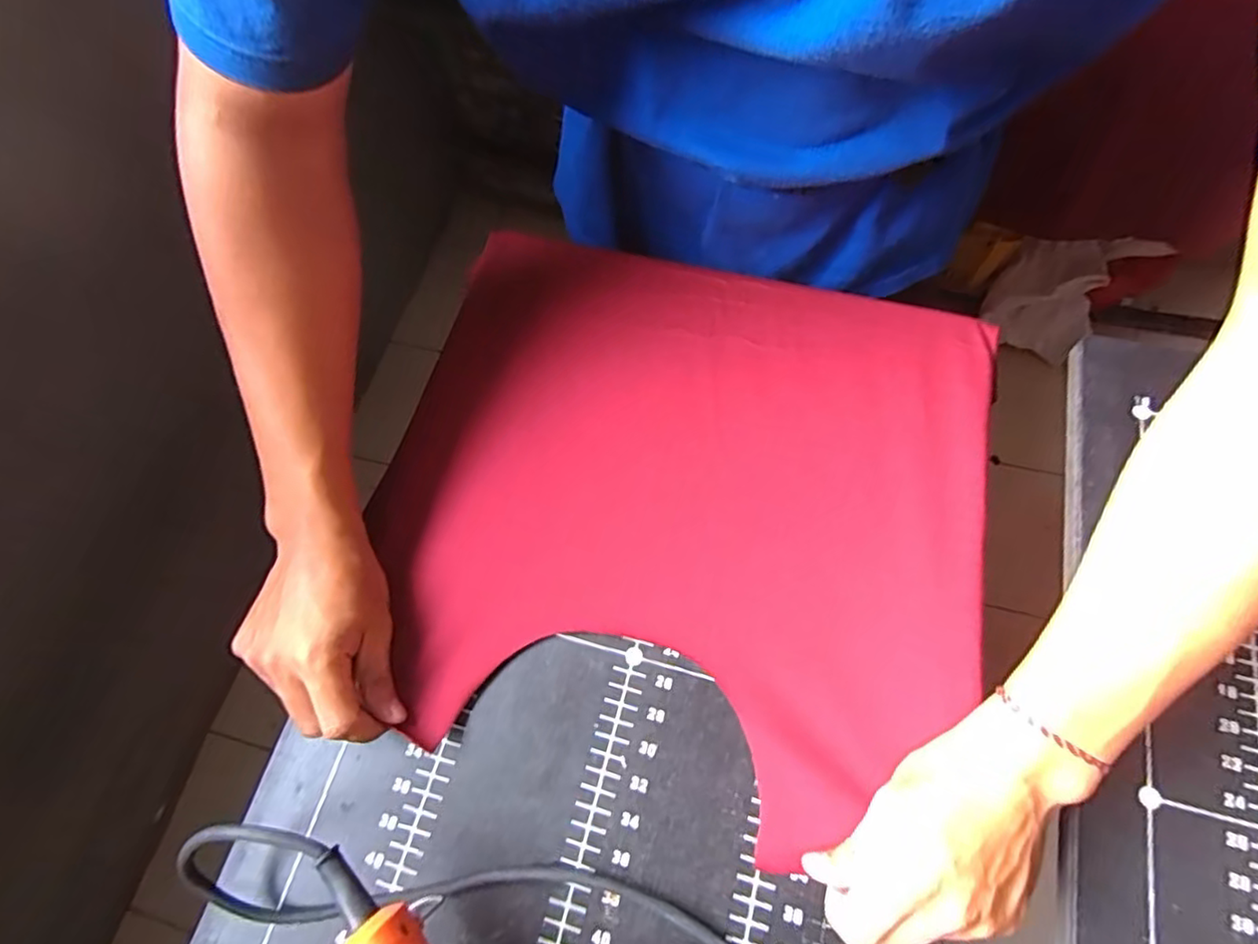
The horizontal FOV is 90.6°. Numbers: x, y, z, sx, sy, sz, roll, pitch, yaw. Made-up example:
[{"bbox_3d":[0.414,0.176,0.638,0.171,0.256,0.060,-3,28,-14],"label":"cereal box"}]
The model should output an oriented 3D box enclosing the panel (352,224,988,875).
[{"bbox_3d":[0.033,0.010,0.435,0.399,0.022,0.371,14,70,8],"label":"panel"}]

